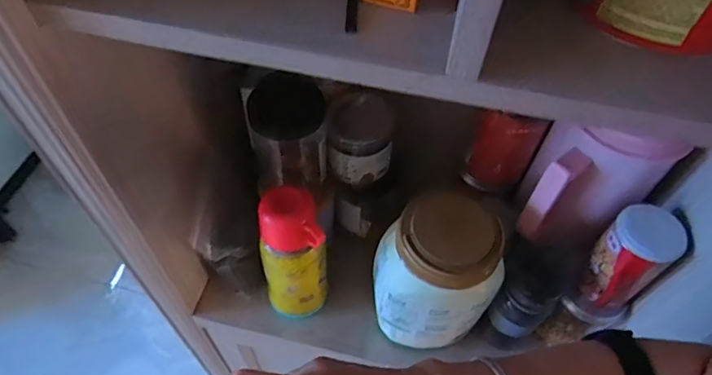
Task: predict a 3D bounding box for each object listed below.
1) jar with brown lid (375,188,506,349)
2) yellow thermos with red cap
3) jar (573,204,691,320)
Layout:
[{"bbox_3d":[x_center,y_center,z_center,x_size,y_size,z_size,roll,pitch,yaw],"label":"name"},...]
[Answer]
[{"bbox_3d":[0.091,0.107,0.549,0.109,0.198,0.119,1,53,-2],"label":"jar with brown lid"},{"bbox_3d":[-0.072,0.086,0.571,0.073,0.196,0.062,1,54,-2],"label":"yellow thermos with red cap"},{"bbox_3d":[0.288,0.083,0.515,0.062,0.129,0.062,-33,62,-24],"label":"jar"}]

